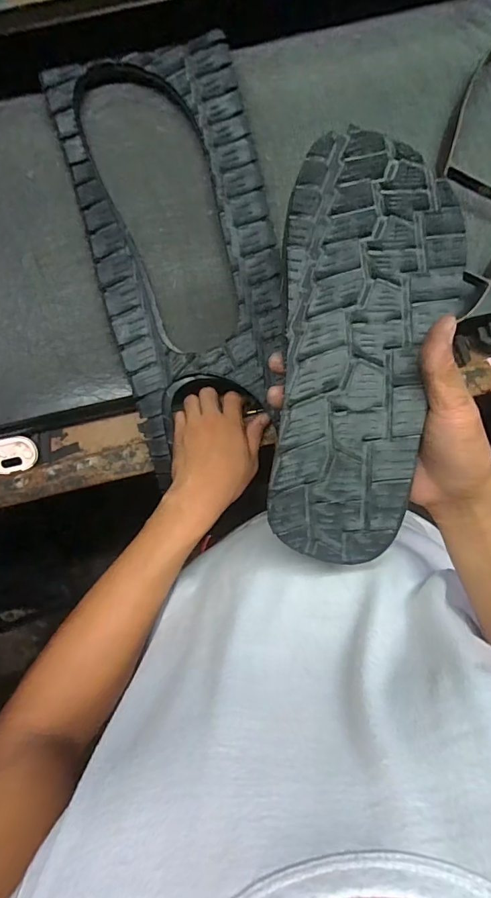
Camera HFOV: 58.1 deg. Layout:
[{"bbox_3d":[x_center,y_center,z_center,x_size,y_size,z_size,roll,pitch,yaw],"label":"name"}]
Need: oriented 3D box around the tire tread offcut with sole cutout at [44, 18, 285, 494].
[{"bbox_3d":[-0.059,-0.193,0.450,0.183,0.036,0.385,-14,98,-1],"label":"tire tread offcut with sole cutout"}]

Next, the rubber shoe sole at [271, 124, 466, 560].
[{"bbox_3d":[0.078,-0.067,0.290,0.104,0.019,0.278,5,91,11],"label":"rubber shoe sole"}]

